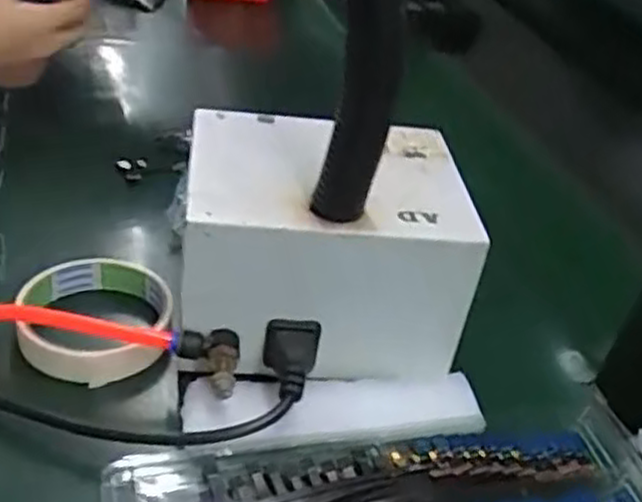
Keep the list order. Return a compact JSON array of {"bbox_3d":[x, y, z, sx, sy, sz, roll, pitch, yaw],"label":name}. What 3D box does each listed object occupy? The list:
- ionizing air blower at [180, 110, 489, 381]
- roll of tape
[{"bbox_3d":[-0.001,-0.004,0.442,0.152,0.107,0.117,2,39,-9],"label":"ionizing air blower"},{"bbox_3d":[-0.131,0.035,0.439,0.085,0.021,0.078,9,36,-6],"label":"roll of tape"}]

